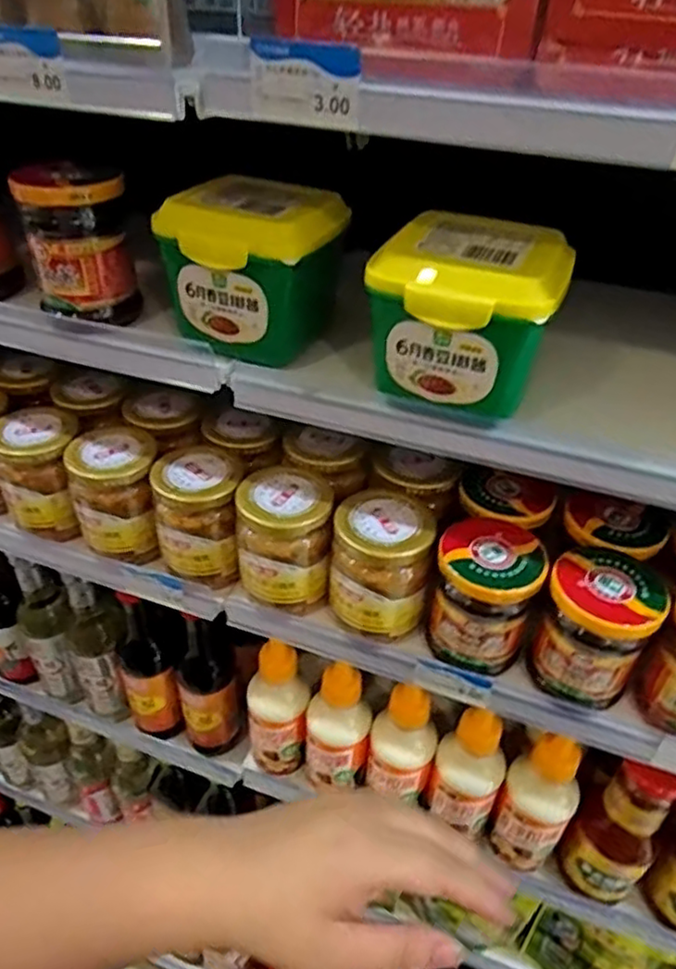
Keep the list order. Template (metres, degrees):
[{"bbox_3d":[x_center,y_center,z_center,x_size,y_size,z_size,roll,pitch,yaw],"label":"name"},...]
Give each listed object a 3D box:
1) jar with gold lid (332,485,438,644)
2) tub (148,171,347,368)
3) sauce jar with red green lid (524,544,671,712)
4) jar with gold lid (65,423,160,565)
[{"bbox_3d":[0.028,0.054,0.440,0.061,0.080,0.057,2,38,-1],"label":"jar with gold lid"},{"bbox_3d":[-0.043,-0.129,0.396,0.087,0.083,0.094,21,42,22],"label":"tub"},{"bbox_3d":[0.159,0.089,0.411,0.061,0.085,0.064,2,38,-1],"label":"sauce jar with red green lid"},{"bbox_3d":[-0.166,0.009,0.497,0.063,0.081,0.070,-9,40,-15],"label":"jar with gold lid"}]

